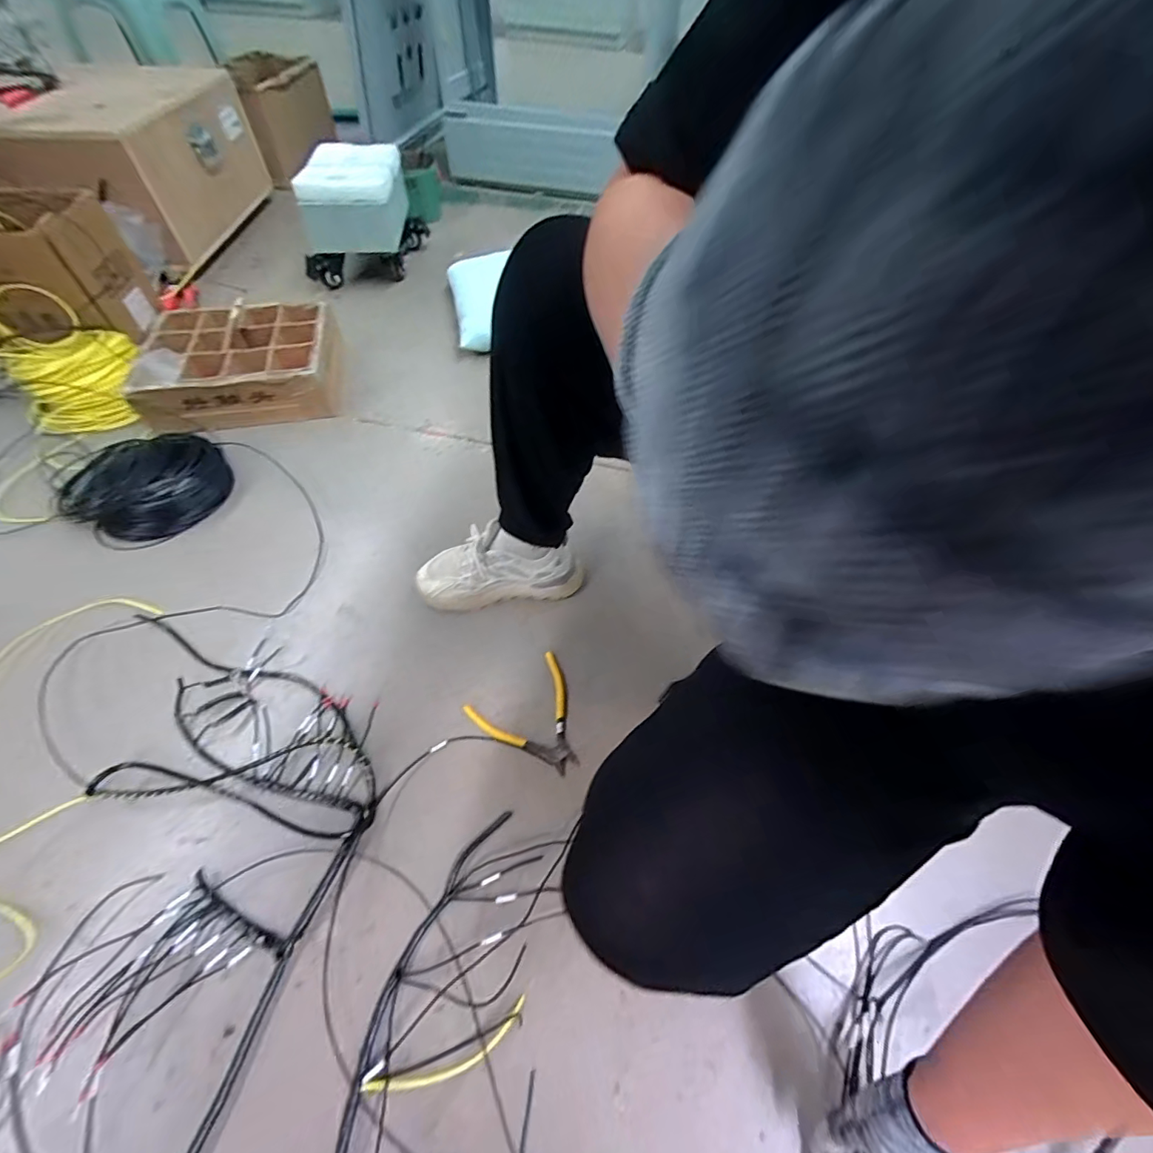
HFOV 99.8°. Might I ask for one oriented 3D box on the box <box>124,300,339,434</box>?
[{"bbox_3d":[-0.656,-0.426,0.966,0.345,0.106,0.249,-12,54,-13],"label":"box"}]

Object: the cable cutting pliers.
[{"bbox_3d":[-0.052,0.193,0.650,0.138,0.009,0.146,-31,63,-22],"label":"cable cutting pliers"}]

